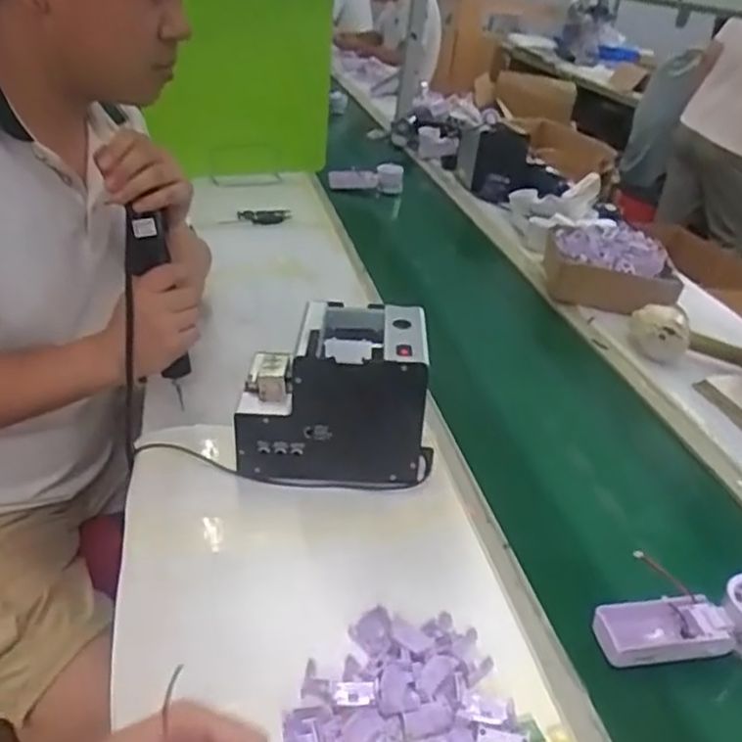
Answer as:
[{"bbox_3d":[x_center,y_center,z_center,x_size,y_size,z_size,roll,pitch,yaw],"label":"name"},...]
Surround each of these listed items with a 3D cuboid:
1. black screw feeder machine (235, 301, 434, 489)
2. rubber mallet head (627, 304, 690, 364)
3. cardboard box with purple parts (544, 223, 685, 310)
[{"bbox_3d":[-0.034,0.024,0.734,0.191,0.155,0.137,5,32,-3],"label":"black screw feeder machine"},{"bbox_3d":[0.427,-0.060,1.052,0.084,0.054,0.083,15,33,14],"label":"rubber mallet head"},{"bbox_3d":[0.410,-0.182,1.224,0.218,0.088,0.164,14,31,9],"label":"cardboard box with purple parts"}]

